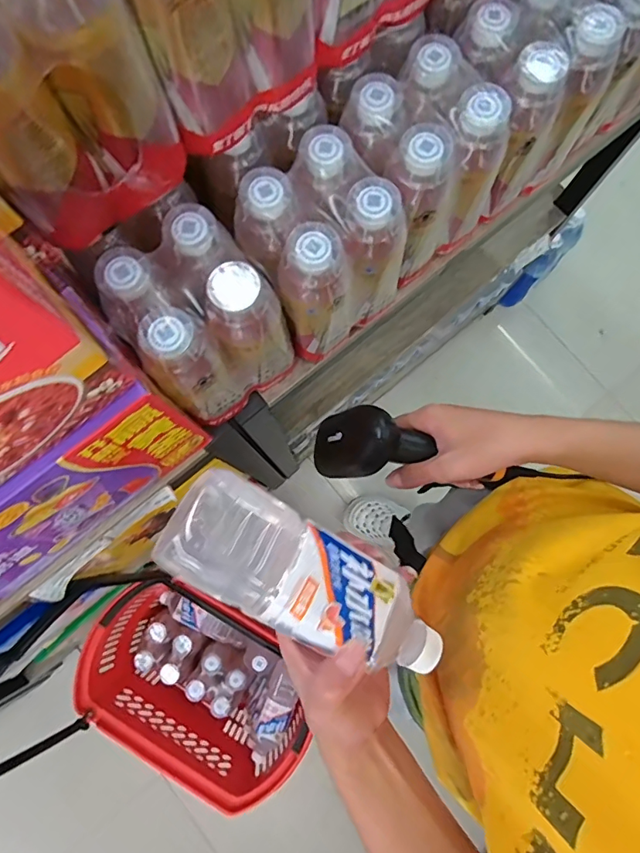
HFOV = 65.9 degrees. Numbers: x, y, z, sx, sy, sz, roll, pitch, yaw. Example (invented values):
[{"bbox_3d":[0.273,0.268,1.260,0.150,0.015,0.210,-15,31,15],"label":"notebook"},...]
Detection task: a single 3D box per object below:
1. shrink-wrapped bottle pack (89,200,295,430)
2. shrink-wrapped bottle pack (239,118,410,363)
[{"bbox_3d":[-0.107,-0.095,0.467,0.128,0.164,0.122,-39,82,-6],"label":"shrink-wrapped bottle pack"},{"bbox_3d":[0.002,-0.167,0.477,0.133,0.157,0.117,-41,82,-7],"label":"shrink-wrapped bottle pack"}]

